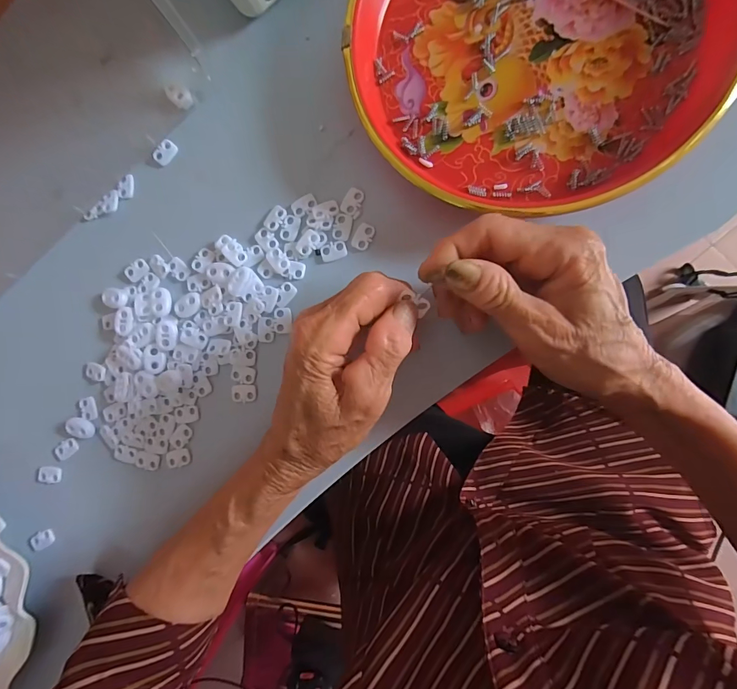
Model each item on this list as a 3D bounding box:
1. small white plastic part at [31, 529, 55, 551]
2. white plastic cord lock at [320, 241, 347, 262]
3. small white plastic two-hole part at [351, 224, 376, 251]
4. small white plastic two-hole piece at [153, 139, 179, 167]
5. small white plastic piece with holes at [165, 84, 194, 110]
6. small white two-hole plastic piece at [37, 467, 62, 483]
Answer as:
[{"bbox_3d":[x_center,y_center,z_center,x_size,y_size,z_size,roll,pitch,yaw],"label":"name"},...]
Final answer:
[{"bbox_3d":[-0.249,0.150,0.292,0.015,0.006,0.012,-31,86,5],"label":"small white plastic part"},{"bbox_3d":[-0.024,-0.065,0.264,0.018,0.004,0.012,-14,88,6],"label":"white plastic cord lock"},{"bbox_3d":[-0.004,-0.074,0.261,0.012,0.004,0.018,31,93,6],"label":"small white plastic two-hole part"},{"bbox_3d":[-0.153,-0.145,0.287,0.011,0.005,0.019,40,94,5],"label":"small white plastic two-hole piece"},{"bbox_3d":[-0.140,-0.184,0.281,0.024,0.004,0.013,44,94,5],"label":"small white plastic piece with holes"},{"bbox_3d":[-0.247,0.101,0.296,0.016,0.005,0.012,3,90,6],"label":"small white two-hole plastic piece"}]

